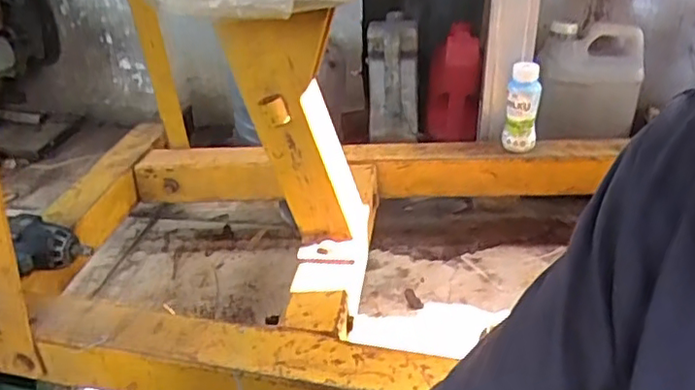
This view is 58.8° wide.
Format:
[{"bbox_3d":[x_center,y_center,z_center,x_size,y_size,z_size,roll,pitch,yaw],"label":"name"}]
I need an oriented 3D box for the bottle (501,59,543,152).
[{"bbox_3d":[0.273,-0.136,0.963,0.054,0.135,0.043,7,30,17],"label":"bottle"}]

